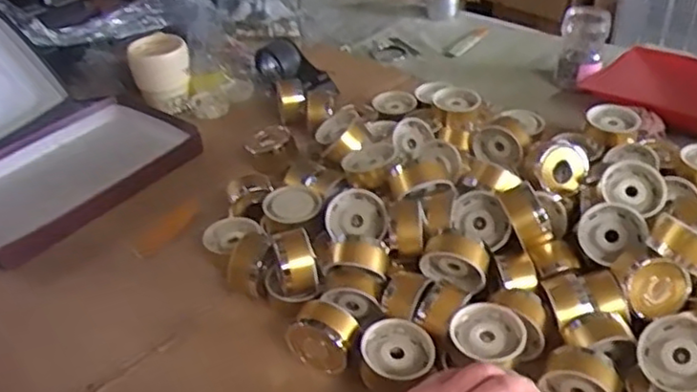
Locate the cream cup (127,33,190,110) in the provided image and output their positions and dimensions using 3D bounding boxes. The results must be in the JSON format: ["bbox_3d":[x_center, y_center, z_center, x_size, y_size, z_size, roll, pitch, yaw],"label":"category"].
[{"bbox_3d":[-0.308,-0.208,1.098,0.092,0.084,0.101,-14,38,-14],"label":"cream cup"}]

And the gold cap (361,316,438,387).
[{"bbox_3d":[0.046,0.147,0.625,0.066,0.029,0.065,1,37,6],"label":"gold cap"}]

